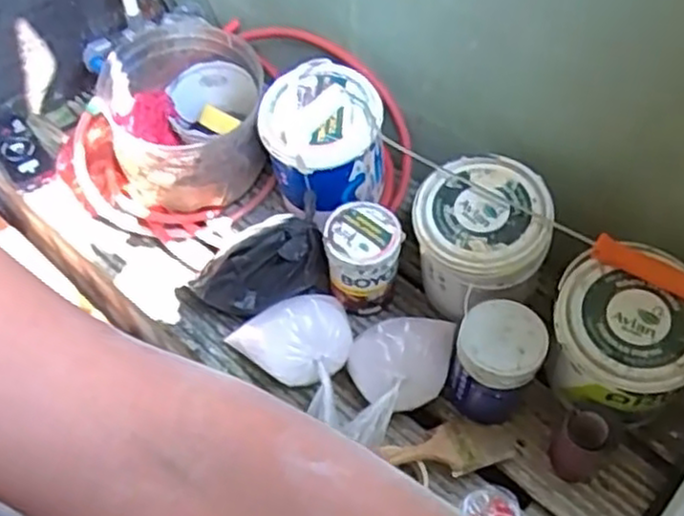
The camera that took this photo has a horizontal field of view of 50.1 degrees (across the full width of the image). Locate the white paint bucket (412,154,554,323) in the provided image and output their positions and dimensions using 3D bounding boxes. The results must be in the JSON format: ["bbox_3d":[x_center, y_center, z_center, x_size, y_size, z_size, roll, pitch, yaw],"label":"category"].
[{"bbox_3d":[0.189,-0.019,1.029,0.180,0.182,0.164,0,55,-1],"label":"white paint bucket"}]

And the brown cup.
[{"bbox_3d":[0.303,0.250,0.947,0.068,0.109,0.063,35,62,21],"label":"brown cup"}]

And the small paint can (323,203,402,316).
[{"bbox_3d":[0.028,0.006,1.076,0.102,0.140,0.107,0,55,-1],"label":"small paint can"}]

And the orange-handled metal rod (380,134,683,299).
[{"bbox_3d":[0.245,-0.065,0.947,0.469,0.023,0.033,31,60,19],"label":"orange-handled metal rod"}]

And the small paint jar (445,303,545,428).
[{"bbox_3d":[0.198,0.141,0.967,0.101,0.163,0.099,0,55,-1],"label":"small paint jar"}]

